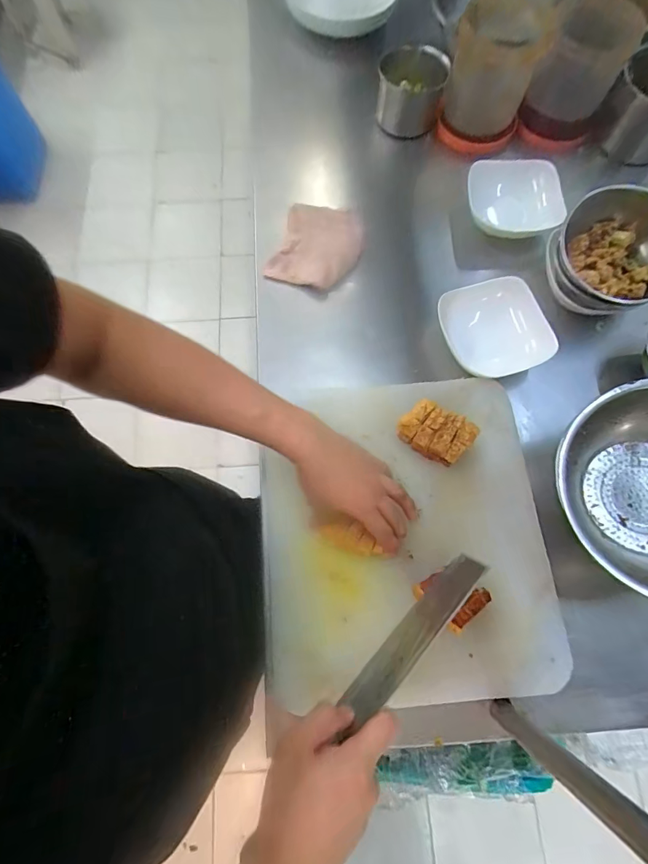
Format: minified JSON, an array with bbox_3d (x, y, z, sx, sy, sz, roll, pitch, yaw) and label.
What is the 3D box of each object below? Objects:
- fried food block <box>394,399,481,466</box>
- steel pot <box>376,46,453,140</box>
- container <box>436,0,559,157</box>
[{"bbox_3d":[0.143,0.002,0.523,0.087,0.047,0.054,29,75,9],"label":"fried food block"},{"bbox_3d":[0.154,-0.602,0.718,0.113,0.097,0.112,0,72,1],"label":"steel pot"},{"bbox_3d":[0.288,-0.612,0.690,0.136,0.184,0.135,19,74,7],"label":"container"}]

